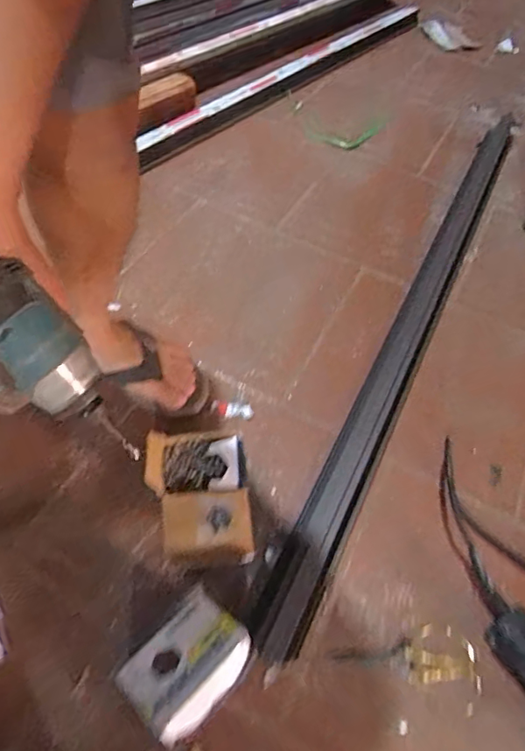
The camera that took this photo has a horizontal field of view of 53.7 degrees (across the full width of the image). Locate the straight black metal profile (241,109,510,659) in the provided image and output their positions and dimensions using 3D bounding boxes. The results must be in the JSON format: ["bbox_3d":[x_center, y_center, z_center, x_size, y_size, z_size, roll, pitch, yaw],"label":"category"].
[{"bbox_3d":[0.349,-0.189,1.037,0.078,0.040,1.403,25,55,12],"label":"straight black metal profile"}]

